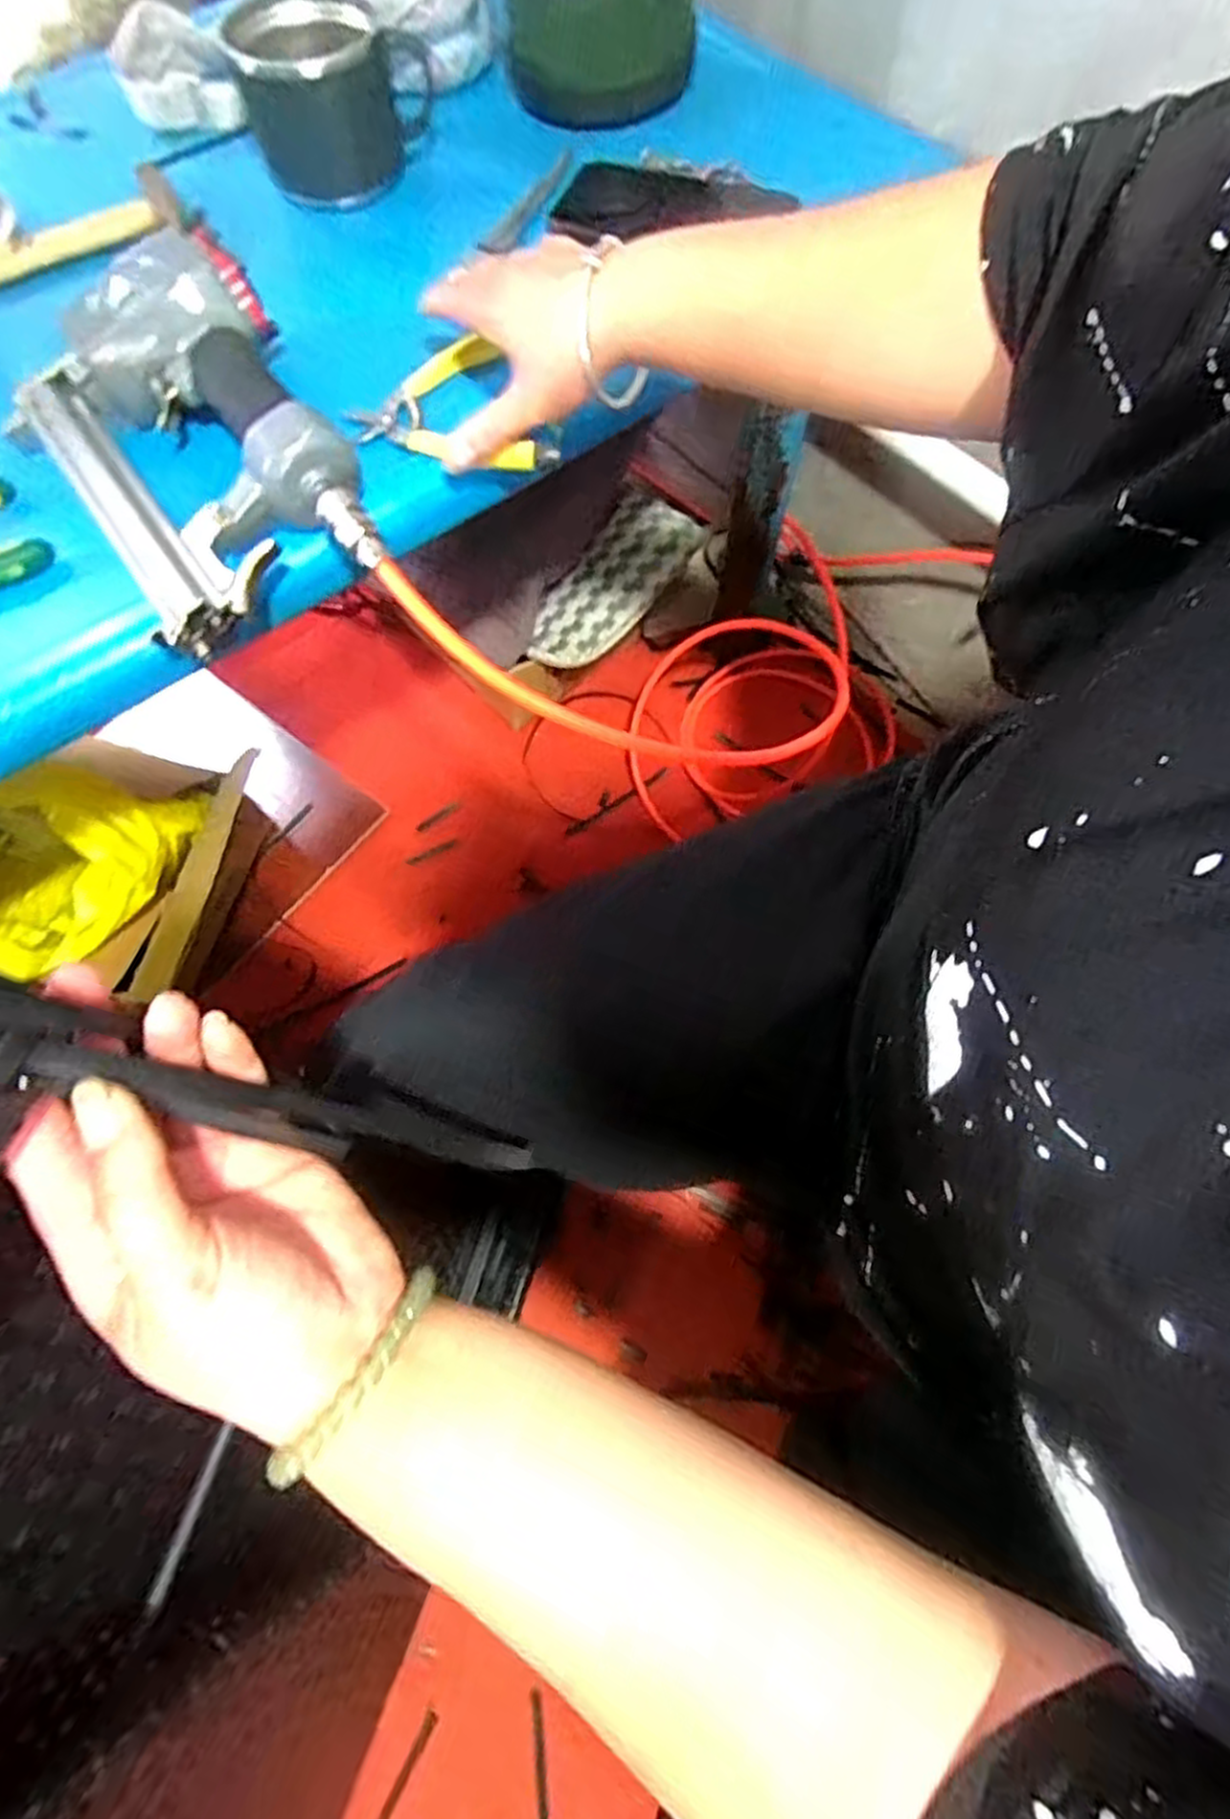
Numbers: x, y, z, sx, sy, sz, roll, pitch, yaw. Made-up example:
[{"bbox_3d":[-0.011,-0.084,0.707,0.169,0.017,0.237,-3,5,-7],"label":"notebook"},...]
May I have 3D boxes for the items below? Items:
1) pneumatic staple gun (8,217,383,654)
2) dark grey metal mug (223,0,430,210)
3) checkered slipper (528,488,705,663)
[{"bbox_3d":[-0.237,-0.261,0.420,0.152,0.059,0.260,-31,72,-11],"label":"pneumatic staple gun"},{"bbox_3d":[-0.202,-0.597,0.545,0.129,0.075,0.115,-8,69,-2],"label":"dark grey metal mug"},{"bbox_3d":[0.000,-0.377,0.871,0.115,0.051,0.235,31,72,12],"label":"checkered slipper"}]

